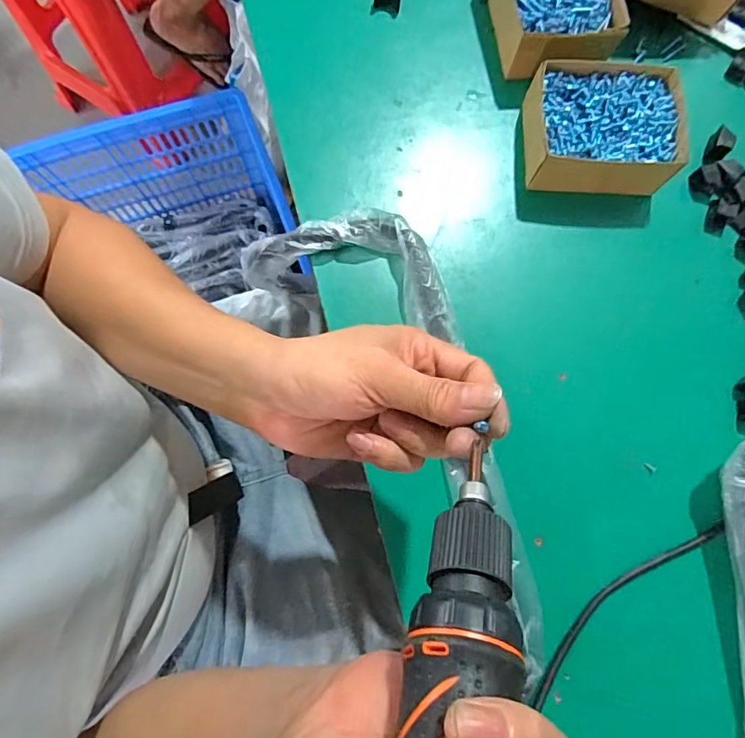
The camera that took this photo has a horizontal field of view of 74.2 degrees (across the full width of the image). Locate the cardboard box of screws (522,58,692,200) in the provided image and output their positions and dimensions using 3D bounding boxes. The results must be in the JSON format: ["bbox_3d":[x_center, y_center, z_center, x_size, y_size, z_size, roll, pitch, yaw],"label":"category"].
[{"bbox_3d":[0.211,-0.221,0.457,0.139,0.048,0.100,6,79,0],"label":"cardboard box of screws"}]

